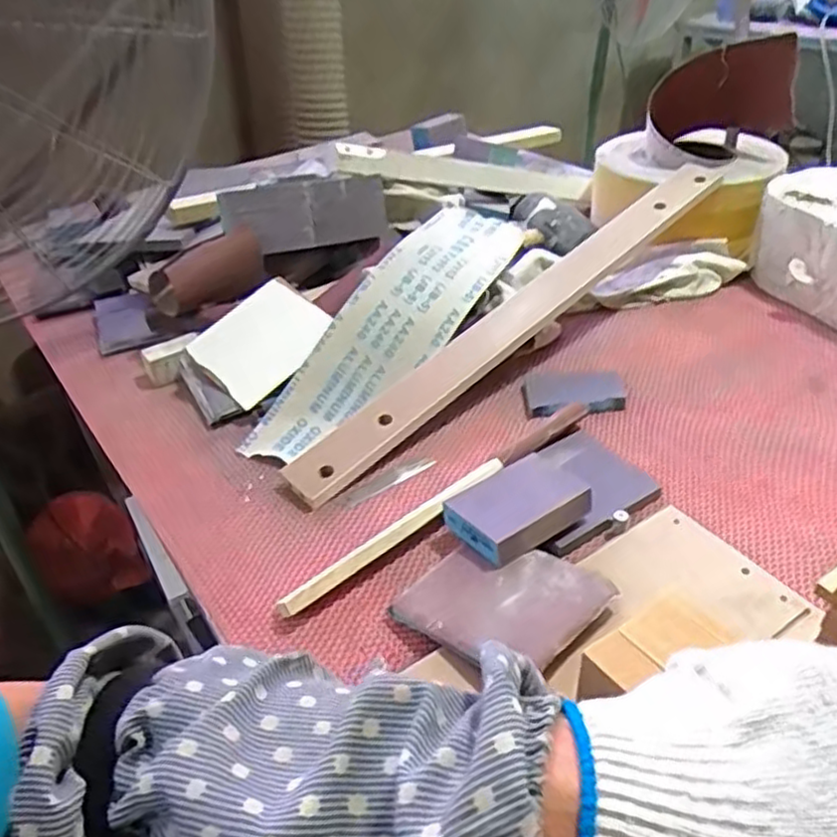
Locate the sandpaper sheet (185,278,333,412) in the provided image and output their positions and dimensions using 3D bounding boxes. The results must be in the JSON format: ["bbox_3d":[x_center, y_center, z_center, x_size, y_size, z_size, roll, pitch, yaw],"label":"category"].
[{"bbox_3d":[-0.182,-0.088,0.848,0.150,0.151,0.012,-32,57,3],"label":"sandpaper sheet"}]

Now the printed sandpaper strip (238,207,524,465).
[{"bbox_3d":[-0.033,-0.103,0.761,0.125,0.066,0.403,29,67,35],"label":"printed sandpaper strip"}]

